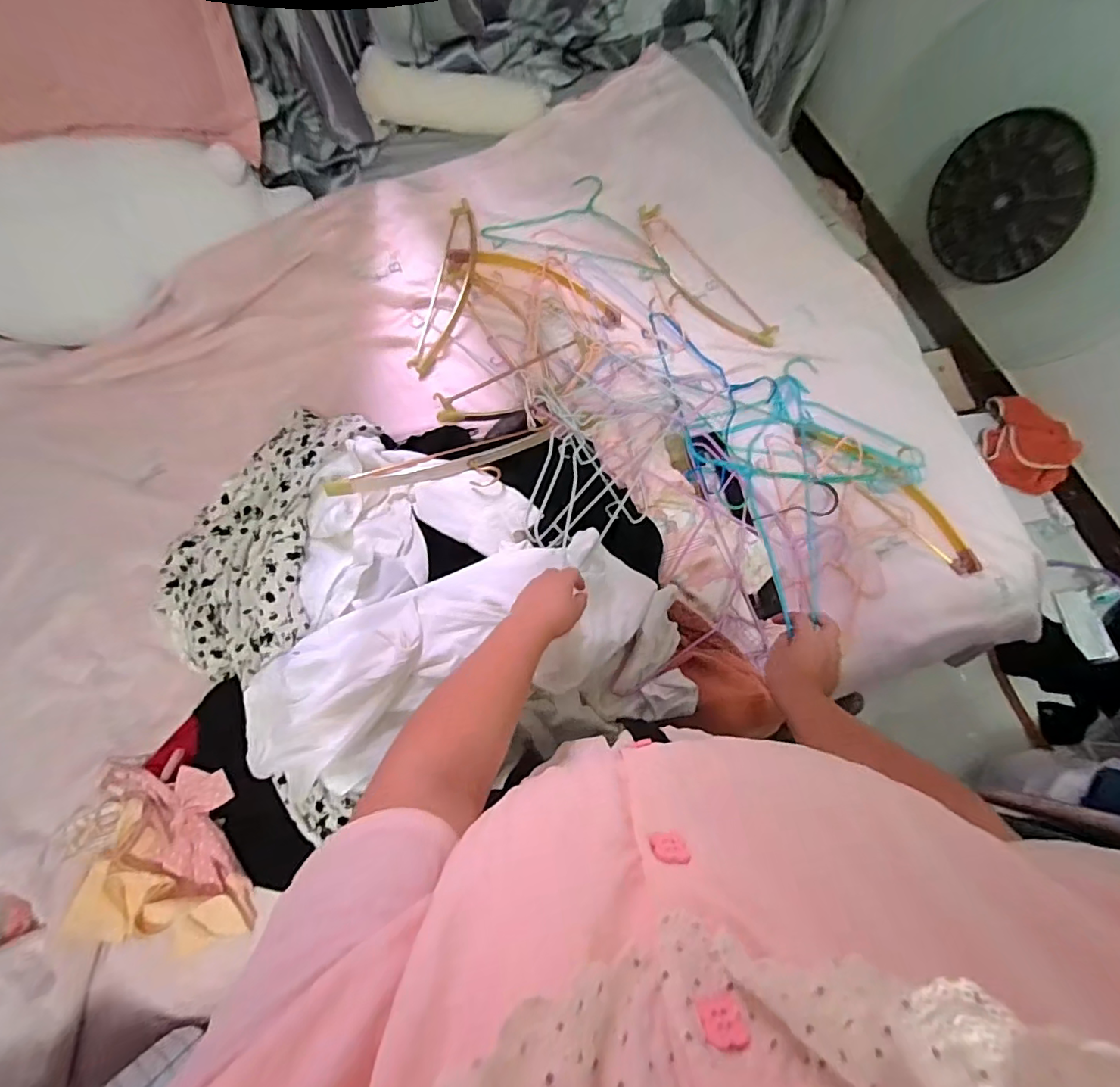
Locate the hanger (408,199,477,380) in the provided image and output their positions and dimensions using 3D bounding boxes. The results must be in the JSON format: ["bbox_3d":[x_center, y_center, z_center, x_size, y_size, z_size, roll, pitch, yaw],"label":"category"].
[{"bbox_3d":[-0.216,-0.514,1.053,0.083,0.025,0.400,10,75,2],"label":"hanger"}]

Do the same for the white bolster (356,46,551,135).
[{"bbox_3d":[-0.215,-0.933,1.108,0.376,0.103,0.098,-8,75,-3],"label":"white bolster"}]

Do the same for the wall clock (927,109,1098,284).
[{"bbox_3d":[0.971,-0.751,1.175,0.068,0.327,0.315,-22,82,-4],"label":"wall clock"}]

